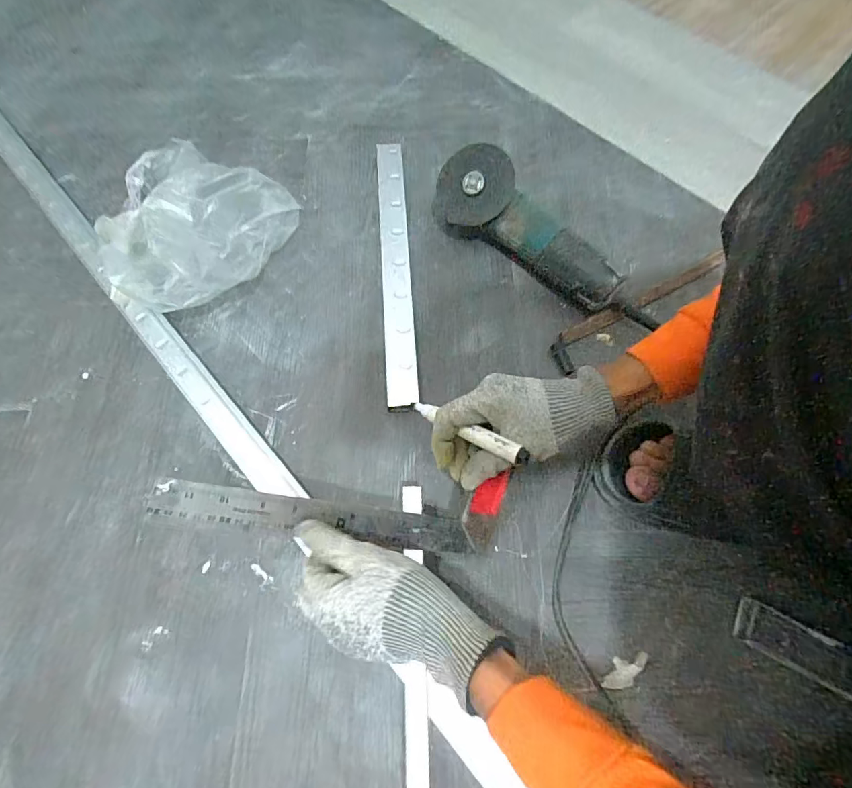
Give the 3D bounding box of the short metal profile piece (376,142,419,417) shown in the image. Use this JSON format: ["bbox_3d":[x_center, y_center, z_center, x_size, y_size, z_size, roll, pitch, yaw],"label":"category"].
[{"bbox_3d":[-0.041,-0.176,0.626,0.039,0.023,0.423,-4,67,0],"label":"short metal profile piece"}]

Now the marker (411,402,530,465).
[{"bbox_3d":[0.035,0.032,0.426,0.128,0.012,0.012,25,69,33],"label":"marker"}]

